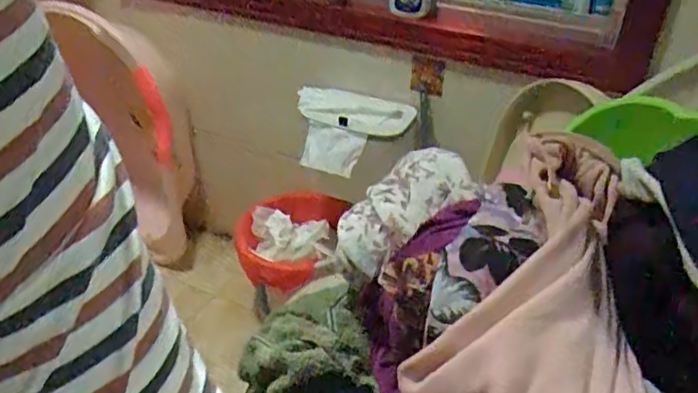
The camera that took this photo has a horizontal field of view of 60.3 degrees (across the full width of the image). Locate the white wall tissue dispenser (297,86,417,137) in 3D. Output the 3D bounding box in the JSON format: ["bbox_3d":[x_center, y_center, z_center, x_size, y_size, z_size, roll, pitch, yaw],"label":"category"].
[{"bbox_3d":[0.000,-0.203,1.383,0.268,0.050,0.122,18,40,23],"label":"white wall tissue dispenser"}]

